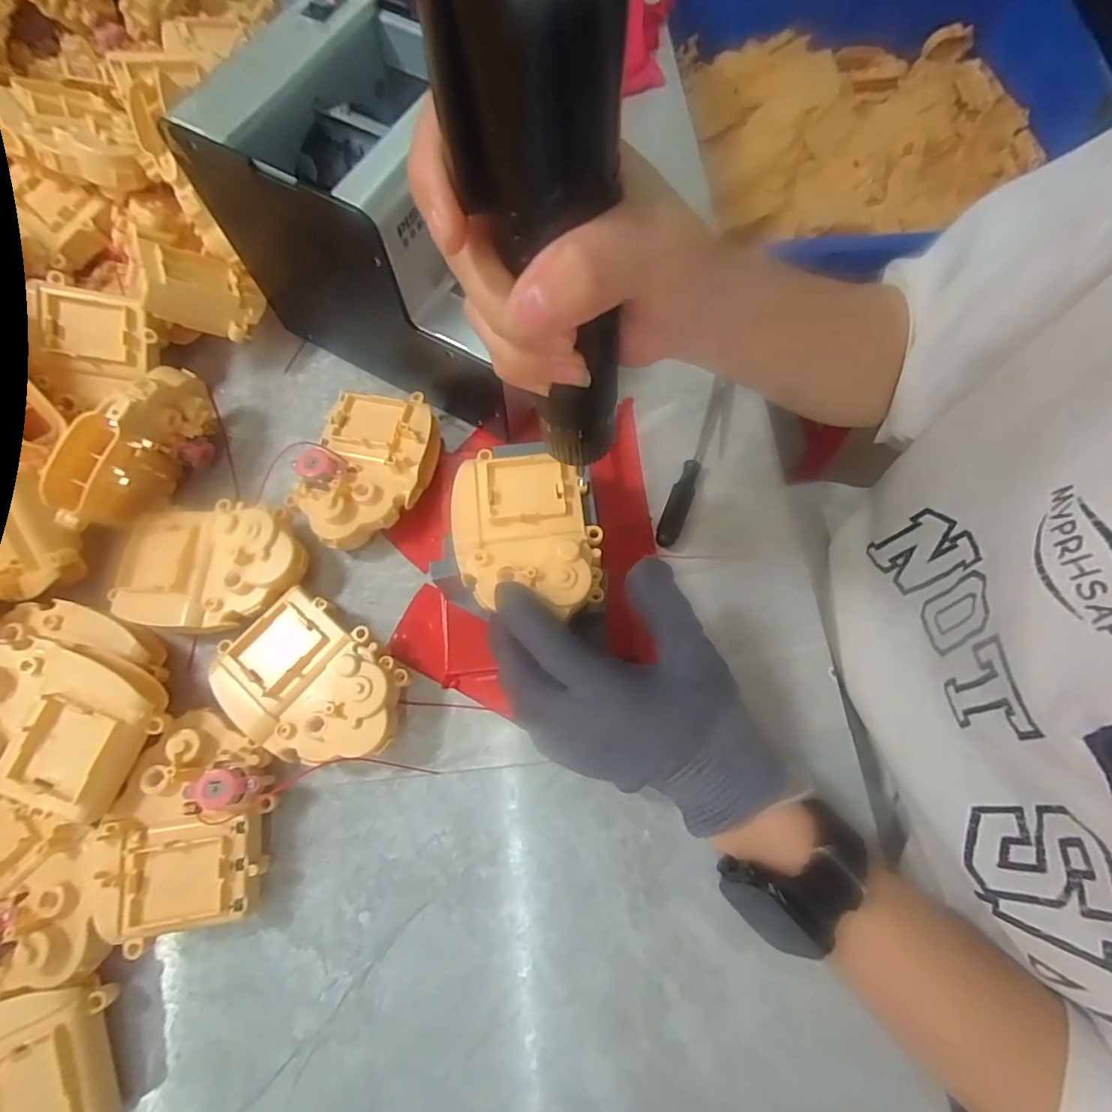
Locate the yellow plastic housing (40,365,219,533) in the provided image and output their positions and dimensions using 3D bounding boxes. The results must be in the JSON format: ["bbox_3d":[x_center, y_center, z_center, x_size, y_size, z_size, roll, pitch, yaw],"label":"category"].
[{"bbox_3d":[-0.235,-0.063,0.308,0.032,0.047,0.103,20,73,7],"label":"yellow plastic housing"}]

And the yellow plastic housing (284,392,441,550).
[{"bbox_3d":[-0.113,-0.053,0.340,0.071,0.037,0.105,20,73,7],"label":"yellow plastic housing"}]

